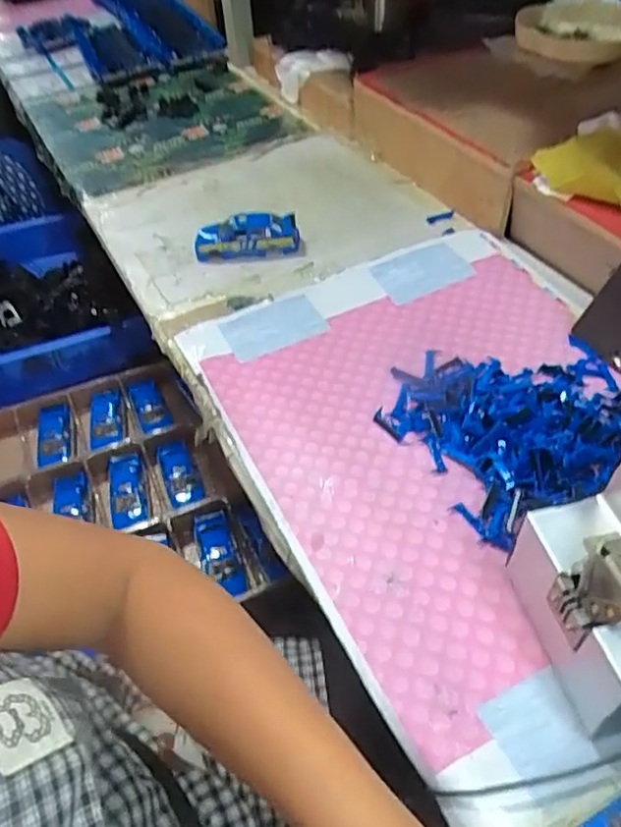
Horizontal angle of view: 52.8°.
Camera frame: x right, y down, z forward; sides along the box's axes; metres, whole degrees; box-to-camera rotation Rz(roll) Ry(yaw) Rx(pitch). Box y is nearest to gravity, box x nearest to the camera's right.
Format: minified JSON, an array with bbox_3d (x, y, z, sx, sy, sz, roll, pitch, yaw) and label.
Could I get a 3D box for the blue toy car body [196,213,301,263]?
[{"bbox_3d":[-0.080,-0.223,0.789,0.132,0.038,0.061,2,50,3],"label":"blue toy car body"}]

